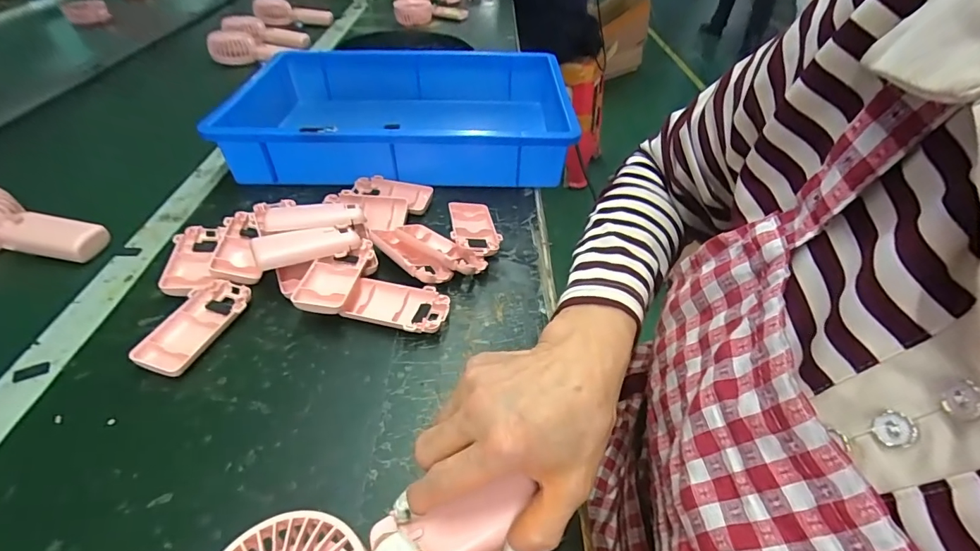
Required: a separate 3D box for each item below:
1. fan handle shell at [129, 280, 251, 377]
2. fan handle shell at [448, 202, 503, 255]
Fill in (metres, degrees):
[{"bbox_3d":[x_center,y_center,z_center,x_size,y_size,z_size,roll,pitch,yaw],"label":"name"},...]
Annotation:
[{"bbox_3d":[-0.253,0.043,0.390,0.051,0.016,0.096,16,45,13],"label":"fan handle shell"},{"bbox_3d":[-0.018,-0.051,0.494,0.050,0.021,0.095,-5,44,-8],"label":"fan handle shell"}]

